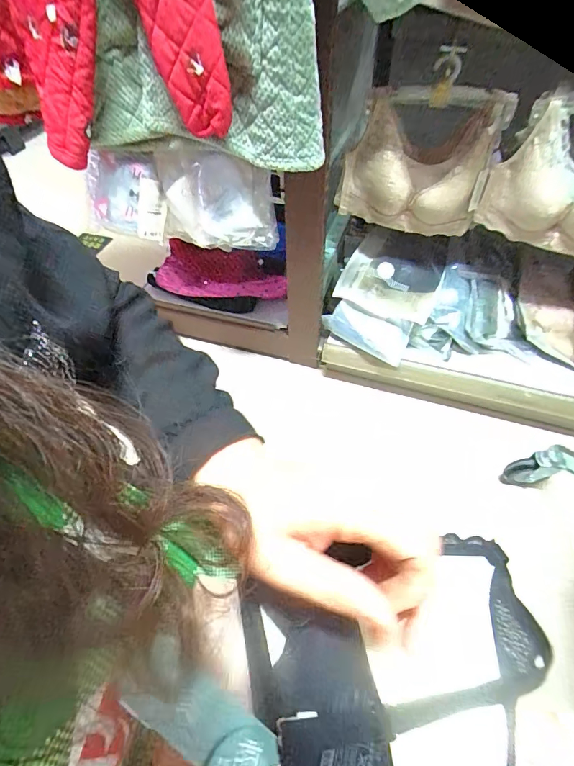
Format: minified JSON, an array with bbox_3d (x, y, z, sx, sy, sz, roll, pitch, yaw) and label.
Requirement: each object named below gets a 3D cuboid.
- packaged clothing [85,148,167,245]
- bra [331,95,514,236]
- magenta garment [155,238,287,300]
[{"bbox_3d":[-0.316,-0.367,0.797,0.145,0.157,0.035,8,37,-13],"label":"packaged clothing"},{"bbox_3d":[0.269,-0.444,0.854,0.300,0.248,0.099,2,52,3],"label":"bra"},{"bbox_3d":[-0.178,-0.303,1.124,0.347,0.073,0.159,6,52,6],"label":"magenta garment"}]

